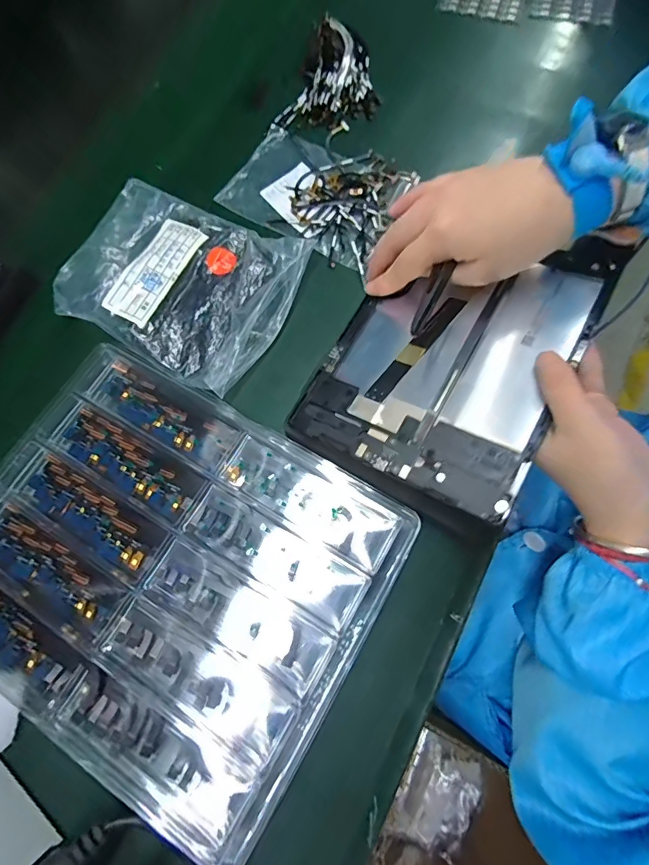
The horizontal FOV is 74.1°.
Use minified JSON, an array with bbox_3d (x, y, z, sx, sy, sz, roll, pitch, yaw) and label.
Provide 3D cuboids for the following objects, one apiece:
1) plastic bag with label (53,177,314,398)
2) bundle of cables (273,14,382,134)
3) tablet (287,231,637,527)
[{"bbox_3d":[-0.115,-0.125,0.347,0.176,0.021,0.138,27,76,13],"label":"plastic bag with label"},{"bbox_3d":[0.014,-0.330,0.402,0.081,0.020,0.106,21,75,11],"label":"bundle of cables"},{"bbox_3d":[0.089,-0.062,0.292,0.146,0.012,0.210,26,73,24],"label":"tablet"}]

